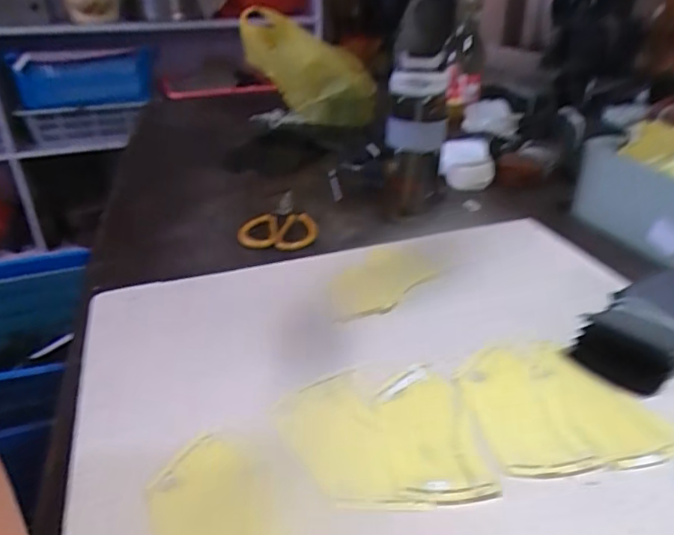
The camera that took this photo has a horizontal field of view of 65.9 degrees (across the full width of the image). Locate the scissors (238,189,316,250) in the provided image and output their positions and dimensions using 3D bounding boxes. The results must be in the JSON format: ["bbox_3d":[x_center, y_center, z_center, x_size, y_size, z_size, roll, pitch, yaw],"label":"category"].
[{"bbox_3d":[-0.086,-0.078,0.770,0.105,0.019,0.192,-3,30,-3],"label":"scissors"}]

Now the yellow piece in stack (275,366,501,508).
[{"bbox_3d":[0.032,0.131,0.411,0.149,0.005,0.132,-4,30,-5],"label":"yellow piece in stack"}]

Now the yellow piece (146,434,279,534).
[{"bbox_3d":[-0.082,0.166,0.352,0.079,0.004,0.128,-12,32,-19],"label":"yellow piece"}]

